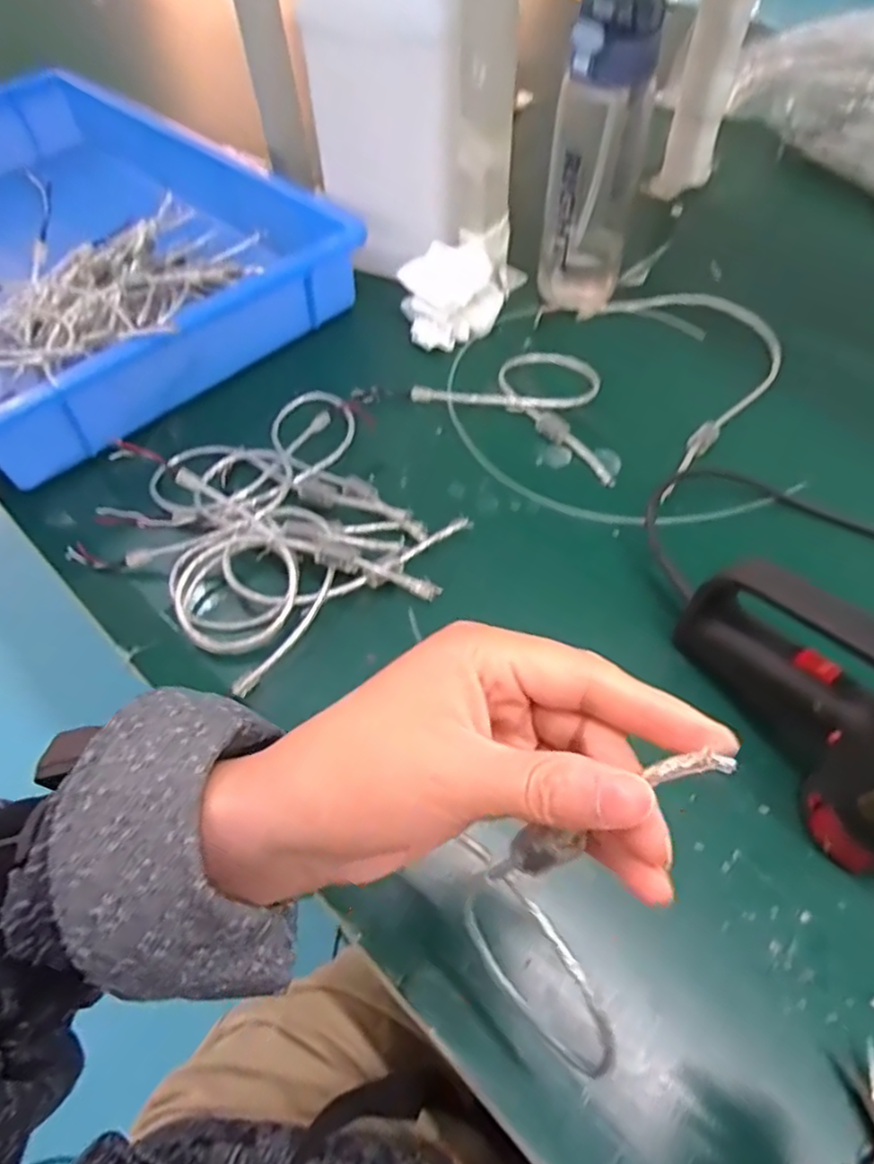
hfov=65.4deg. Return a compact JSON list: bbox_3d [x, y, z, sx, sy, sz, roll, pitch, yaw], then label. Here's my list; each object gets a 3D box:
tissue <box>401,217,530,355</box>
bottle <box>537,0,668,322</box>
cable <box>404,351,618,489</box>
[{"bbox_3d":[0.024,-0.267,0.620,0.124,0.069,0.065,-38,63,-19],"label":"tissue"},{"bbox_3d":[0.133,-0.348,0.568,0.072,0.227,0.082,12,59,10],"label":"bottle"},{"bbox_3d":[0.088,-0.162,0.582,0.180,0.015,0.122,26,62,17],"label":"cable"}]

